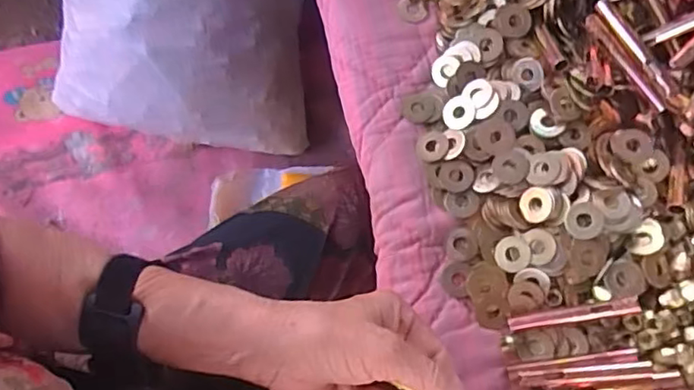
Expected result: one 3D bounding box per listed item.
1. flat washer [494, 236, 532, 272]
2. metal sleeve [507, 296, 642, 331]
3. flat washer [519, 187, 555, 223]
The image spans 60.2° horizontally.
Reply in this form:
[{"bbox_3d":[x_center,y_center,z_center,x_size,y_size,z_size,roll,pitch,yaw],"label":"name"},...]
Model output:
[{"bbox_3d":[0.116,0.042,0.421,0.024,0.004,0.024,-3,82,23],"label":"flat washer"},{"bbox_3d":[0.152,0.082,0.405,0.084,0.014,0.010,-14,70,19],"label":"metal sleeve"},{"bbox_3d":[0.132,0.007,0.417,0.023,0.004,0.024,-1,89,26],"label":"flat washer"}]

